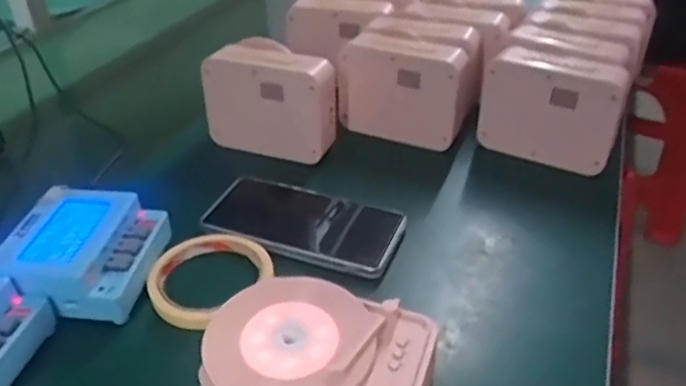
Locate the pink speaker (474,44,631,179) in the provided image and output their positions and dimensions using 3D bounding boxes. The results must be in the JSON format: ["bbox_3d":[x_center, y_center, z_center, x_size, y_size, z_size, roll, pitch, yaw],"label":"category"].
[{"bbox_3d":[0.206,-0.083,0.596,0.130,0.098,0.051,22,41,29],"label":"pink speaker"}]

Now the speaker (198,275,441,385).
[{"bbox_3d":[-0.016,0.106,0.373,0.135,0.043,0.102,10,37,16],"label":"speaker"}]

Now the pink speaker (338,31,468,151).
[{"bbox_3d":[0.064,-0.109,0.632,0.133,0.096,0.055,17,39,24],"label":"pink speaker"}]

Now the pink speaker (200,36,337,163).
[{"bbox_3d":[-0.070,-0.092,0.616,0.130,0.102,0.064,13,38,19],"label":"pink speaker"}]

